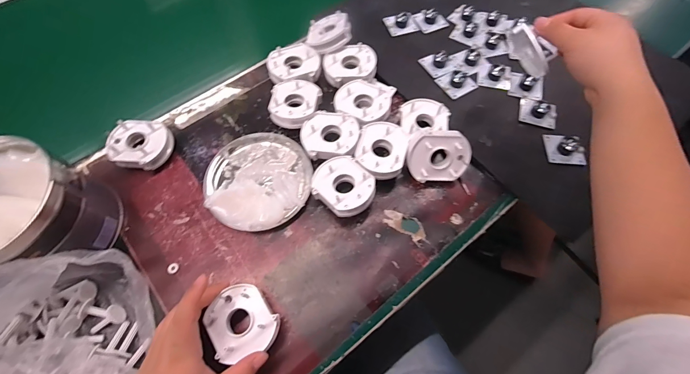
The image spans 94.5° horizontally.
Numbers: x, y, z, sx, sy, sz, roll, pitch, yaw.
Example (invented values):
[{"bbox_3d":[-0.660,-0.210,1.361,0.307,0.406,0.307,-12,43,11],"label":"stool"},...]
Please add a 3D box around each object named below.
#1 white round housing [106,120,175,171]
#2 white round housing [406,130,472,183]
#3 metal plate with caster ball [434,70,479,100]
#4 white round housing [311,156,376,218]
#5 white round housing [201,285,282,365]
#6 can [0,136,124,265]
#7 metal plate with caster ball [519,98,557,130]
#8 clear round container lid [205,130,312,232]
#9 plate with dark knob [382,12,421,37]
[{"bbox_3d":[-0.255,-0.051,0.403,0.072,0.036,0.059,13,66,7],"label":"white round housing"},{"bbox_3d":[0.110,-0.037,0.380,0.071,0.062,0.018,1,25,-1],"label":"white round housing"},{"bbox_3d":[0.158,-0.149,0.445,0.042,0.018,0.041,-28,68,-11],"label":"metal plate with caster ball"},{"bbox_3d":[-0.001,0.002,0.376,0.070,0.038,0.062,37,71,16],"label":"white round housing"},{"bbox_3d":[-0.102,0.133,0.314,0.061,0.011,0.065,0,65,1],"label":"white round housing"},{"bbox_3d":[-0.327,0.031,0.330,0.125,0.103,0.116,0,65,1],"label":"can"},{"bbox_3d":[0.261,-0.103,0.423,0.047,0.021,0.038,18,67,9],"label":"metal plate with caster ball"},{"bbox_3d":[-0.108,-0.013,0.390,0.126,0.027,0.128,0,65,1],"label":"clear round container lid"},{"bbox_3d":[0.089,-0.259,0.500,0.048,0.013,0.038,-16,66,-6],"label":"plate with dark knob"}]

